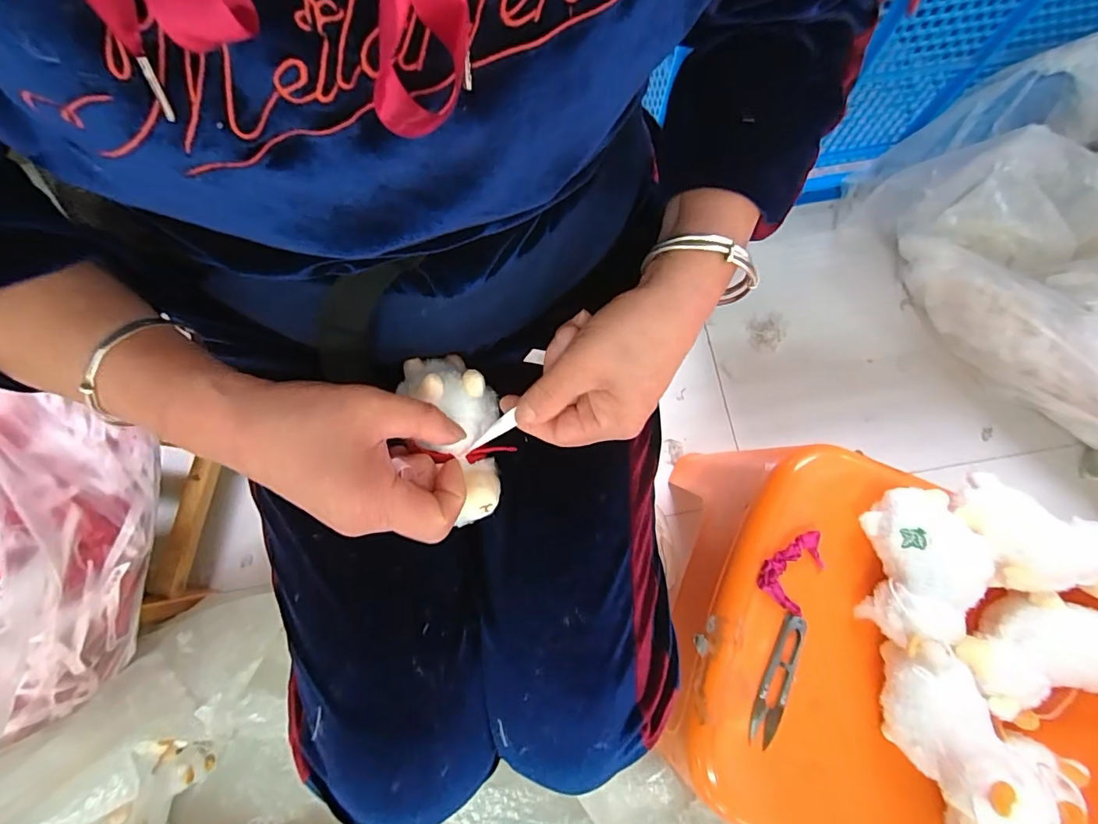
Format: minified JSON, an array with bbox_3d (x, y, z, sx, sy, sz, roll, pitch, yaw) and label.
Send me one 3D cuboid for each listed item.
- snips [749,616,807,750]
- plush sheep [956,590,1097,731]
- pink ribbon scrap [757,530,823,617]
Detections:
[{"bbox_3d":[0.187,0.218,0.396,0.024,0.007,0.102,25,77,6],"label":"snips"},{"bbox_3d":[0.388,0.187,0.375,0.123,0.047,0.081,-15,76,-3],"label":"plush sheep"},{"bbox_3d":[0.208,0.130,0.409,0.047,0.021,0.064,37,79,9],"label":"pink ribbon scrap"}]

